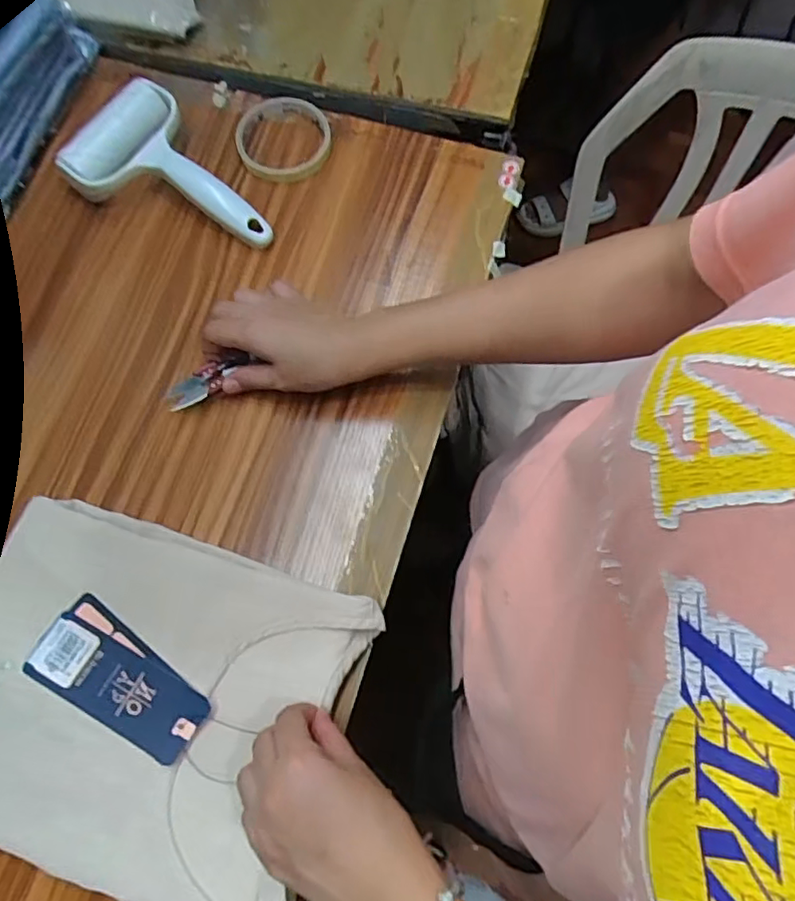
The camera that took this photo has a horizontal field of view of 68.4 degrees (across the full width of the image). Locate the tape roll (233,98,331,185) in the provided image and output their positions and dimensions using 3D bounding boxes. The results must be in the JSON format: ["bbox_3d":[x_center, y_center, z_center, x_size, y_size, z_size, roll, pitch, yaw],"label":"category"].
[{"bbox_3d":[-0.103,-0.283,0.529,0.084,0.016,0.085,0,73,0],"label":"tape roll"}]

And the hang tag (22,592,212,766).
[{"bbox_3d":[-0.180,0.148,0.377,0.120,0.004,0.056,31,76,9],"label":"hang tag"}]

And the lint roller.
[{"bbox_3d":[-0.201,-0.224,0.499,0.111,0.045,0.182,-38,77,-11],"label":"lint roller"}]

